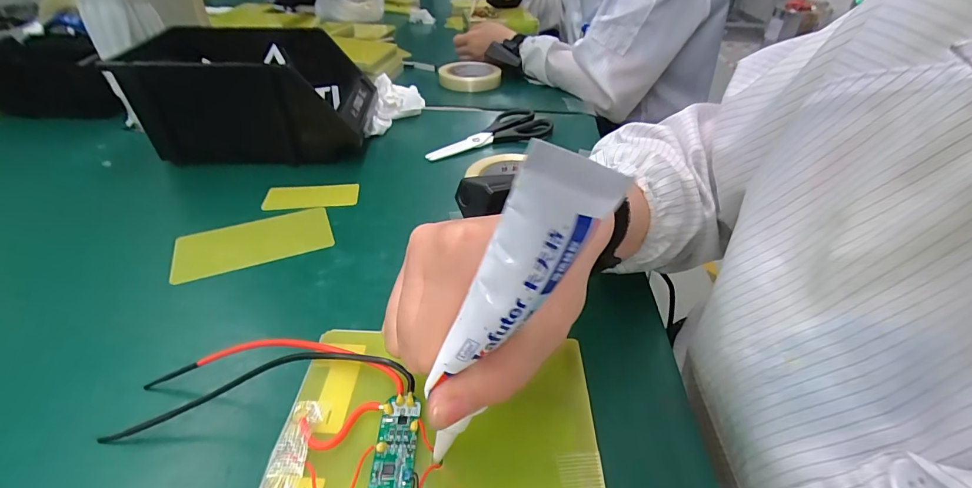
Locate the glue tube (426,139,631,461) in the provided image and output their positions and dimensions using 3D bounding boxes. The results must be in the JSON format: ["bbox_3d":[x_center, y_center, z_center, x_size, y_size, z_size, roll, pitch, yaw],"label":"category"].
[{"bbox_3d":[0.002,0.026,0.135,0.027,0.117,0.014,3,32,-41],"label":"glue tube"}]

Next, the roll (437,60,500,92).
[{"bbox_3d":[-0.029,-0.308,0.767,0.110,0.020,0.113,2,39,-1],"label":"roll"}]

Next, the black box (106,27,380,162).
[{"bbox_3d":[-0.286,-0.178,0.518,0.262,0.122,0.144,-2,41,-4],"label":"black box"}]

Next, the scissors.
[{"bbox_3d":[0.001,-0.153,0.587,0.196,0.016,0.079,-24,47,-27],"label":"scissors"}]

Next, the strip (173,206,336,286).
[{"bbox_3d":[-0.221,-0.002,0.405,0.136,0.005,0.067,-16,47,-18],"label":"strip"}]

